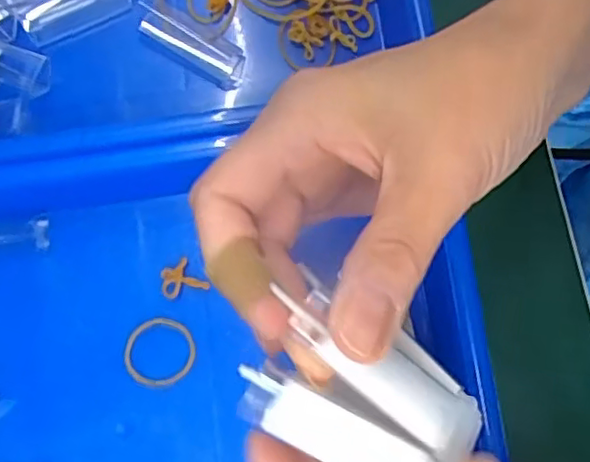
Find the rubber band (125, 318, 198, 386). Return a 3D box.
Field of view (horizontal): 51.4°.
[{"bbox_3d":[-0.063,0.056,0.287,0.033,0.004,0.031,0,80,1],"label":"rubber band"}]

